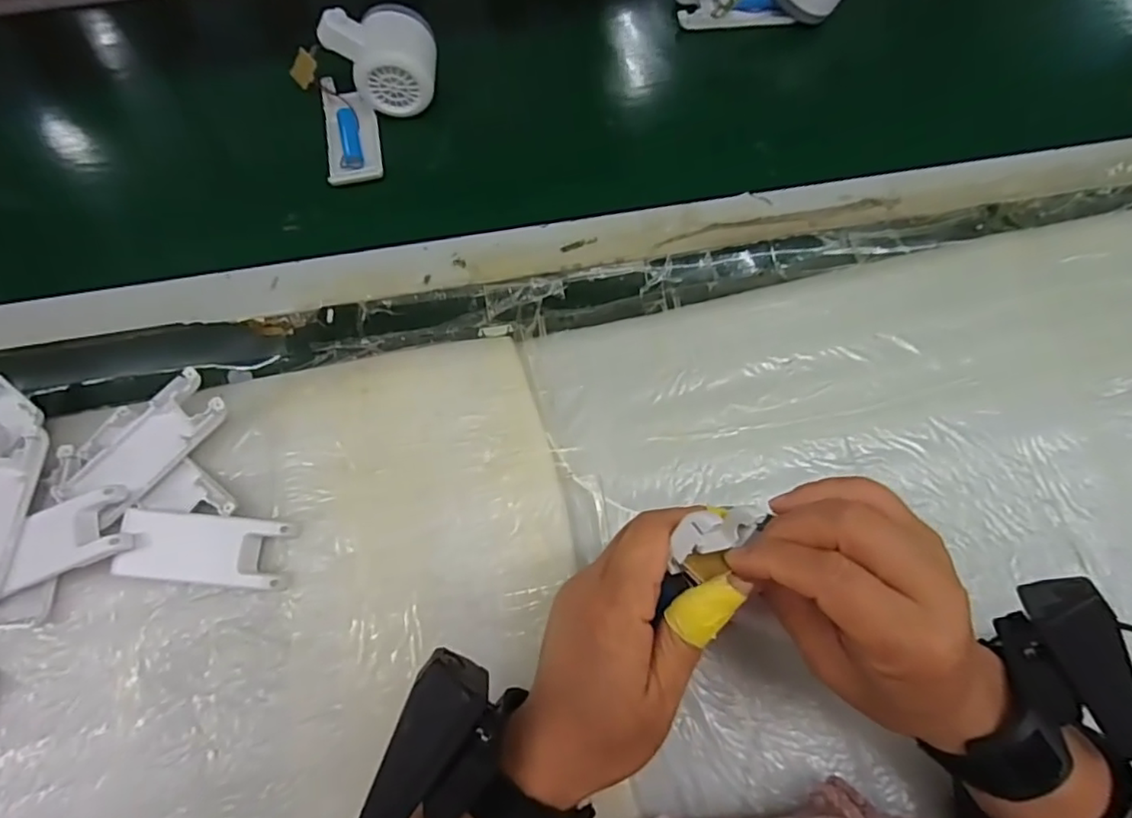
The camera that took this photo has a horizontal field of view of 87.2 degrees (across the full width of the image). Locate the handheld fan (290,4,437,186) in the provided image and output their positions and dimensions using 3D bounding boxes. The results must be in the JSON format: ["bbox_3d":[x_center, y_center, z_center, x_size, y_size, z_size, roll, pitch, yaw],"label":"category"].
[{"bbox_3d":[-0.144,-0.238,0.440,0.104,0.062,0.106,-17,71,-6],"label":"handheld fan"}]

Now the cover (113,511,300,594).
[{"bbox_3d":[-0.209,0.080,0.342,0.095,0.014,0.039,5,71,2],"label":"cover"}]

